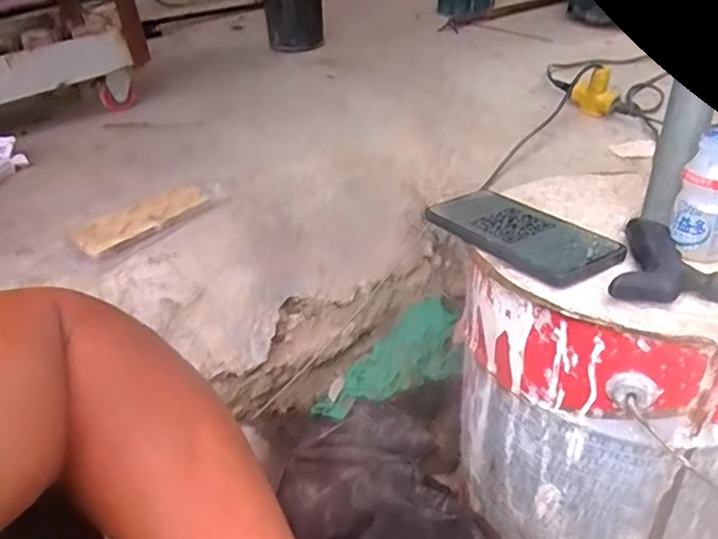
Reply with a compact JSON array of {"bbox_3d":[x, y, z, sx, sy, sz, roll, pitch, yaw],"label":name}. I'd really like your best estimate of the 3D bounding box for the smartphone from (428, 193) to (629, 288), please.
[{"bbox_3d":[0.135,-0.034,0.504,0.087,0.013,0.157,-23,36,-23],"label":"smartphone"}]

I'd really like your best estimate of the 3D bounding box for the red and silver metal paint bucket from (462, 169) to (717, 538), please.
[{"bbox_3d":[0.243,0.095,0.578,0.248,0.309,0.282,11,37,25],"label":"red and silver metal paint bucket"}]

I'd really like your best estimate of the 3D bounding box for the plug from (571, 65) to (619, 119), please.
[{"bbox_3d":[0.454,-0.347,1.174,0.078,0.070,0.036,19,41,35],"label":"plug"}]

